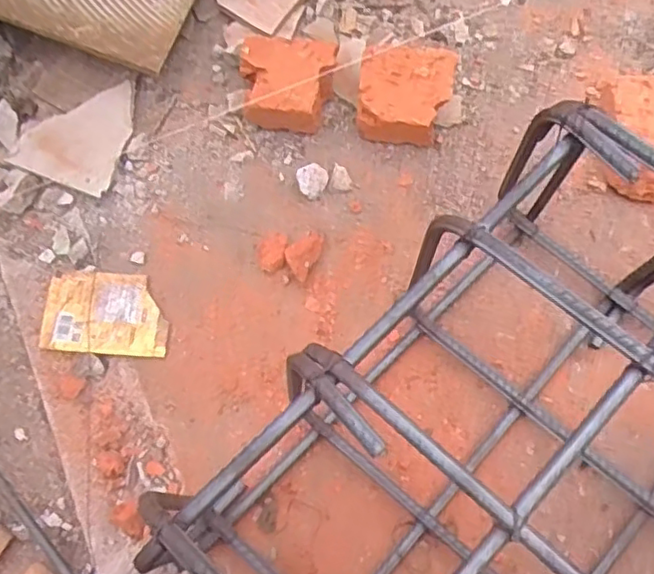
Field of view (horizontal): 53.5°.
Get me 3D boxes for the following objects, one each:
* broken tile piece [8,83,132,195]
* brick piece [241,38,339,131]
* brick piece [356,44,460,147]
[{"bbox_3d":[-0.231,-0.144,0.600,0.095,0.018,0.112,14,70,5],"label":"broken tile piece"},{"bbox_3d":[-0.037,-0.189,0.603,0.087,0.051,0.079,4,70,2],"label":"brick piece"},{"bbox_3d":[0.072,-0.172,0.597,0.082,0.051,0.081,7,70,3],"label":"brick piece"}]

